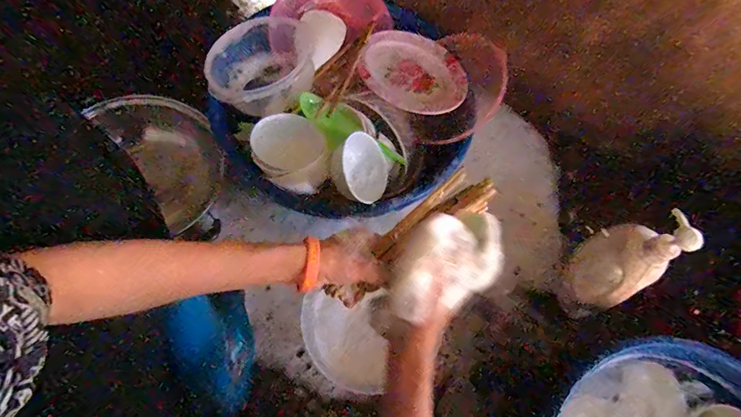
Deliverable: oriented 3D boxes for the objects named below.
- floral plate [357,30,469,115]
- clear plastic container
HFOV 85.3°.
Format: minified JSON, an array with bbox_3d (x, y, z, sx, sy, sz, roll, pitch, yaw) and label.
[{"bbox_3d":[0.069,-0.248,0.707,0.143,0.030,0.211,-31,72,-15],"label":"floral plate"},{"bbox_3d":[-0.176,-0.243,0.687,0.162,0.065,0.192,40,70,13],"label":"clear plastic container"}]

